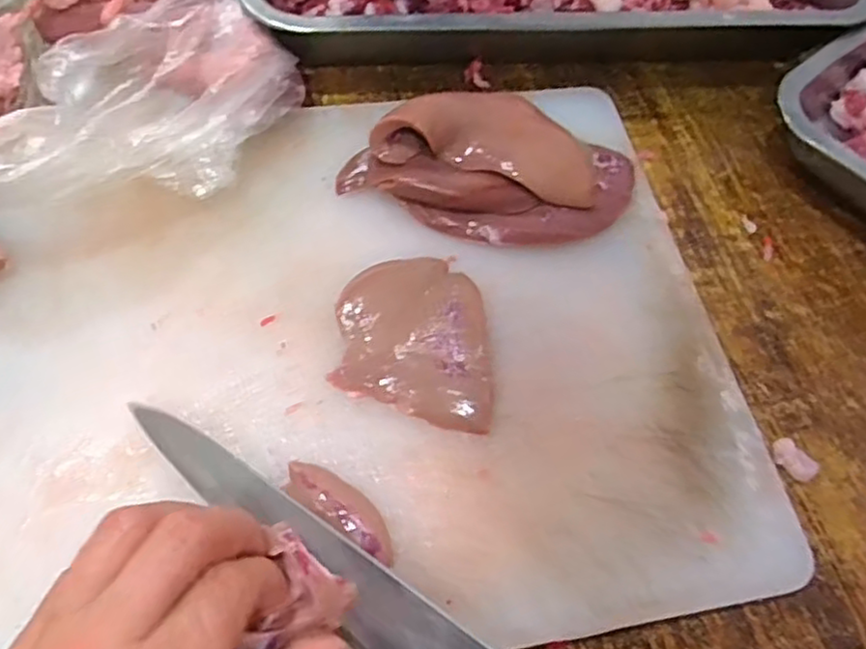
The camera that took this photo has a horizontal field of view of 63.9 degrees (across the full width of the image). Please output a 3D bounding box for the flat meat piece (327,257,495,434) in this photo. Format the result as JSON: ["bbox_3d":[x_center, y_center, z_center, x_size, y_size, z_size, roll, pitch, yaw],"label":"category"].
[{"bbox_3d":[-0.008,0.005,0.323,0.071,0.020,0.085,4,55,2],"label":"flat meat piece"}]

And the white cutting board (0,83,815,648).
[{"bbox_3d":[-0.055,0.003,0.312,0.379,0.024,0.279,-7,61,-10],"label":"white cutting board"}]

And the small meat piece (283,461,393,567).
[{"bbox_3d":[-0.037,0.073,0.278,0.054,0.013,0.020,31,63,13],"label":"small meat piece"}]

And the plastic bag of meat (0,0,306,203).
[{"bbox_3d":[-0.176,-0.142,0.346,0.193,0.088,0.188,-22,65,-15],"label":"plastic bag of meat"}]

